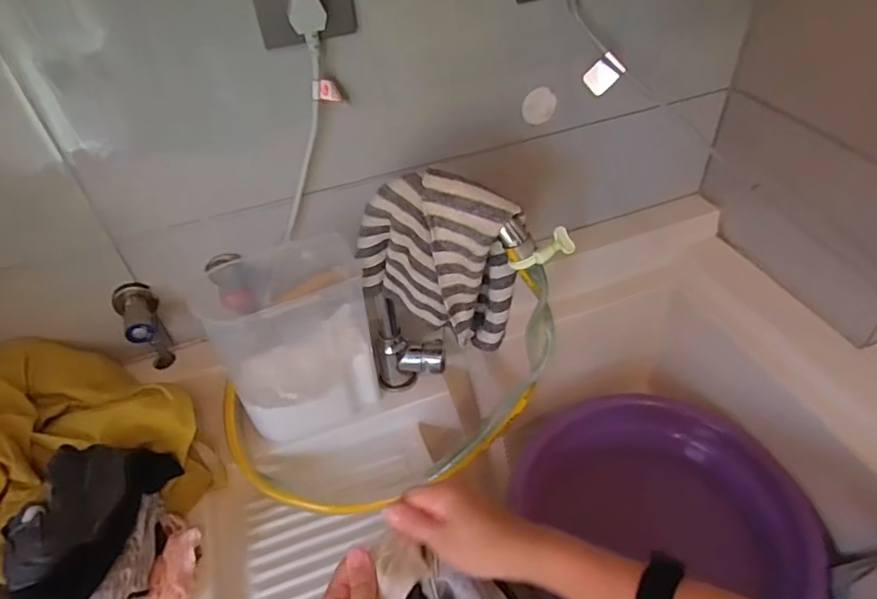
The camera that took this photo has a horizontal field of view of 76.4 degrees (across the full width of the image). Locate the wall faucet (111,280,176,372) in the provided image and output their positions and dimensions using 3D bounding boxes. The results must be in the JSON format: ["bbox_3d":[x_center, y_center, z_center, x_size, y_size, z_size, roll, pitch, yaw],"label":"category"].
[{"bbox_3d":[-0.327,0.038,0.641,0.043,0.109,0.060,-28,48,-22],"label":"wall faucet"}]

